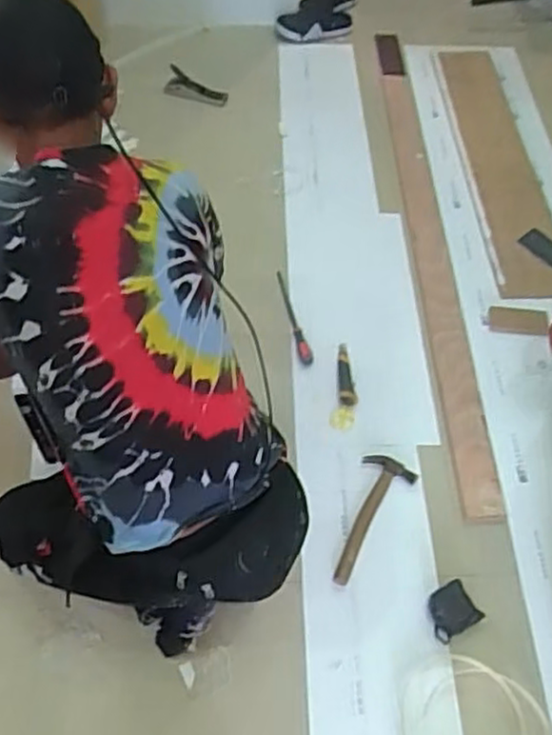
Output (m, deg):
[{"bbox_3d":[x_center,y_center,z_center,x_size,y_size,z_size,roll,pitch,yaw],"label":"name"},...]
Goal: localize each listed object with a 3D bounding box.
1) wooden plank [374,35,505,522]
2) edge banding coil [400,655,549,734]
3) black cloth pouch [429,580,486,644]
[{"bbox_3d":[0.394,-0.372,1.864,0.095,0.033,1.658,-8,58,8],"label":"wooden plank"},{"bbox_3d":[0.329,0.613,1.179,0.253,0.020,0.227,28,60,17],"label":"edge banding coil"},{"bbox_3d":[0.323,0.450,1.298,0.091,0.018,0.083,-25,60,-17],"label":"black cloth pouch"}]

